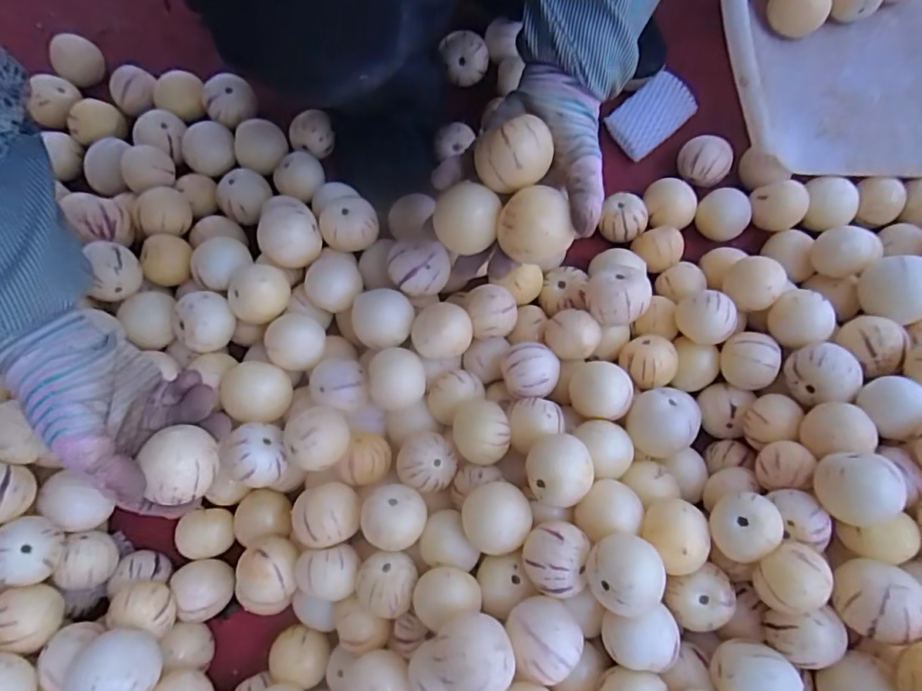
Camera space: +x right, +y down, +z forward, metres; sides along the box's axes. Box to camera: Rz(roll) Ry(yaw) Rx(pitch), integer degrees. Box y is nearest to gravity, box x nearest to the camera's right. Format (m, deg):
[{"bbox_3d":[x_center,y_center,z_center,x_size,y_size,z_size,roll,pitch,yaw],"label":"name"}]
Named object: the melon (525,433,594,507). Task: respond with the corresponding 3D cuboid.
[{"bbox_3d":[0.071,0.092,0.412,0.046,0.040,0.048,0,78,1],"label":"melon"}]

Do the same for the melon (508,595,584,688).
[{"bbox_3d":[0.057,0.199,0.381,0.046,0.043,0.048,-20,78,-3],"label":"melon"}]

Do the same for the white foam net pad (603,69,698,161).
[{"bbox_3d":[0.189,-0.230,0.550,0.082,0.015,0.054,-39,80,-7],"label":"white foam net pad"}]

